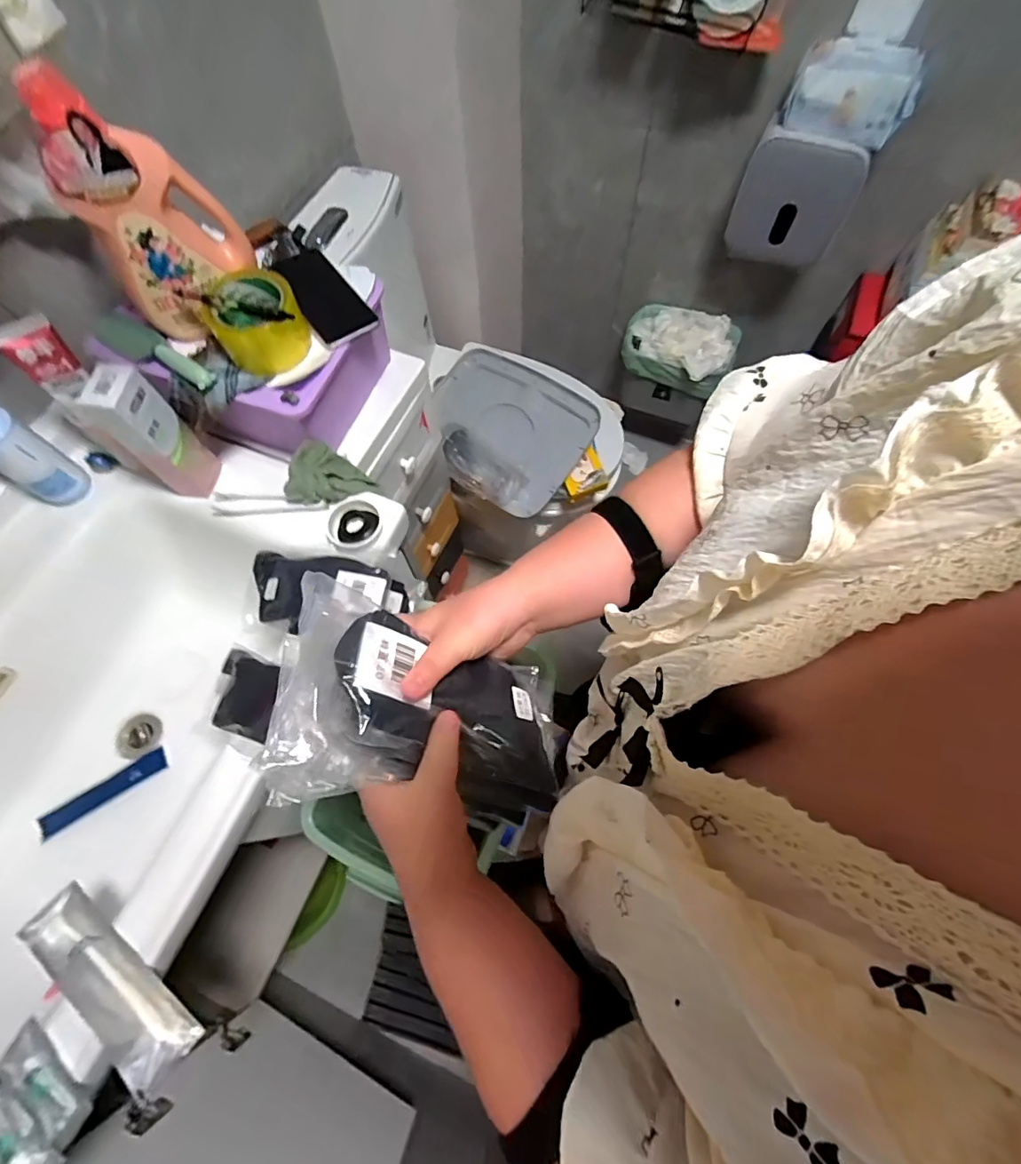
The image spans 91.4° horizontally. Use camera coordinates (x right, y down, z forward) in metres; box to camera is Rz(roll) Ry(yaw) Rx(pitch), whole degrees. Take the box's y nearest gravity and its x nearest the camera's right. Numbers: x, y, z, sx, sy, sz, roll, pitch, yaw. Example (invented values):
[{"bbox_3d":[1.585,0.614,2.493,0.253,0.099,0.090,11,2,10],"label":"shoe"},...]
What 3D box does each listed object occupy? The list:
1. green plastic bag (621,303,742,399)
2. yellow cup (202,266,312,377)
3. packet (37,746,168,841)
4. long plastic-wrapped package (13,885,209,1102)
[{"bbox_3d":[0.428,-0.601,1.274,0.280,0.115,0.172,25,69,12],"label":"green plastic bag"},{"bbox_3d":[-0.292,-0.306,0.581,0.096,0.074,0.096,0,66,1],"label":"yellow cup"},{"bbox_3d":[-0.524,0.270,0.643,0.154,0.008,0.032,-31,69,-12],"label":"packet"},{"bbox_3d":[-0.366,0.356,0.450,0.214,0.011,0.052,22,45,24],"label":"long plastic-wrapped package"}]

